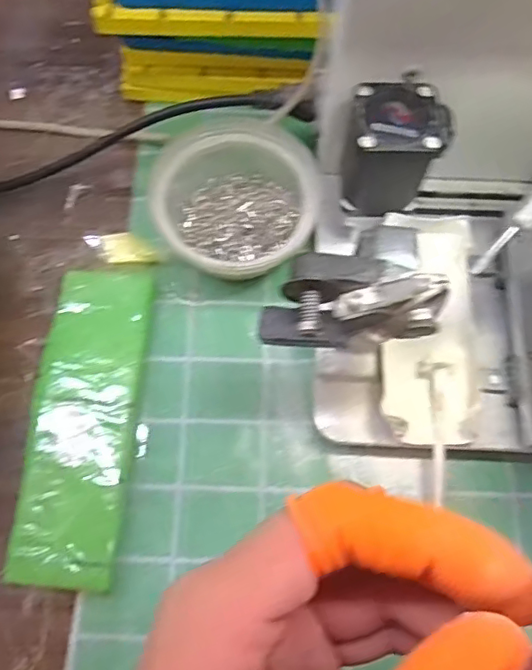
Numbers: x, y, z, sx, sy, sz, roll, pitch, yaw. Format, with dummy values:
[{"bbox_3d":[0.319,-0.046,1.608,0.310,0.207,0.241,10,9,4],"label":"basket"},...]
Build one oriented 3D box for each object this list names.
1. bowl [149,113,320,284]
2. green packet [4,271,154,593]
[{"bbox_3d":[-0.019,-0.079,0.353,0.098,0.053,0.104,0,71,0],"label":"bowl"},{"bbox_3d":[-0.103,0.046,0.326,0.056,0.014,0.181,3,71,1],"label":"green packet"}]

